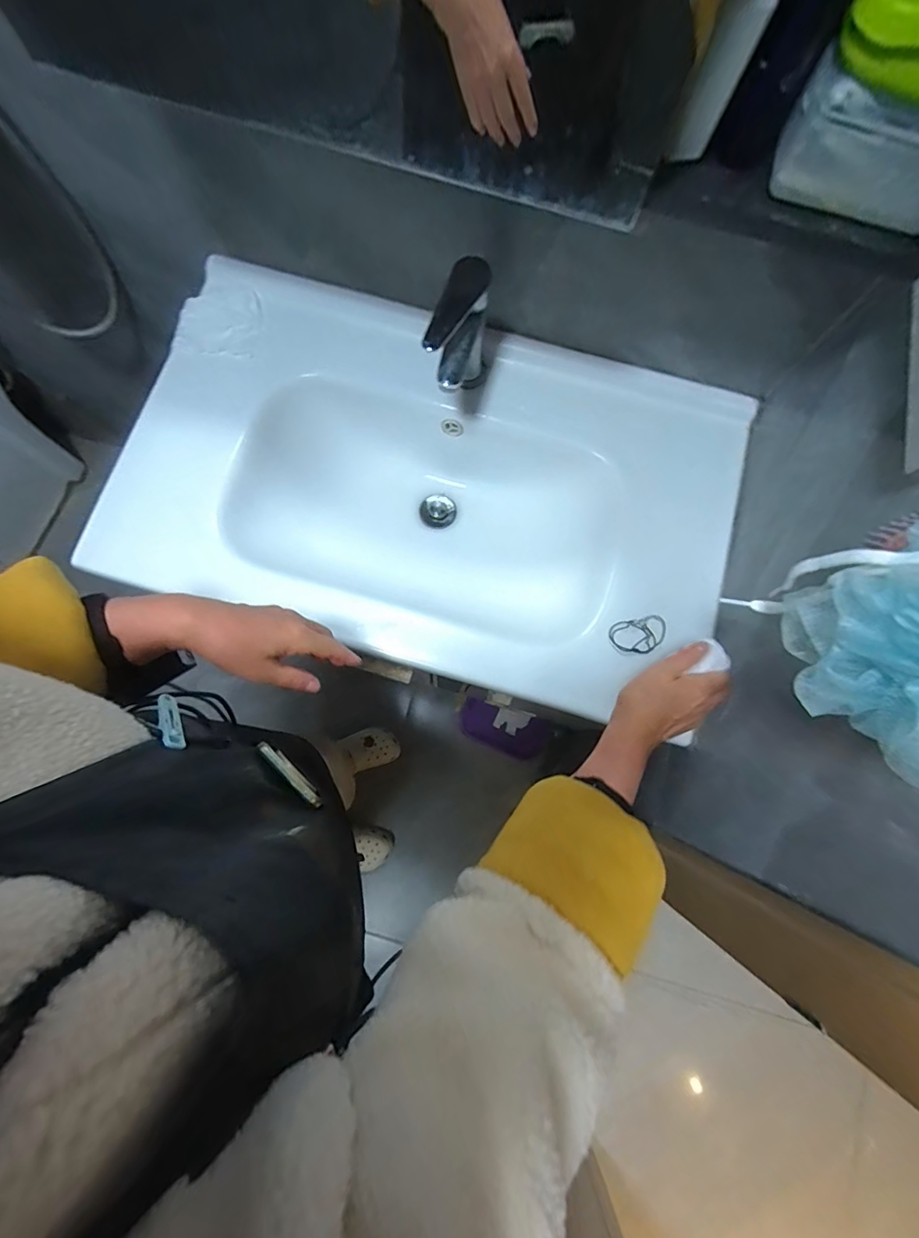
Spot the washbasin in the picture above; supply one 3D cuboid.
[{"bbox_3d":[-0.043,-0.166,0.678,0.765,0.149,0.467,13,78,1],"label":"washbasin"}]

